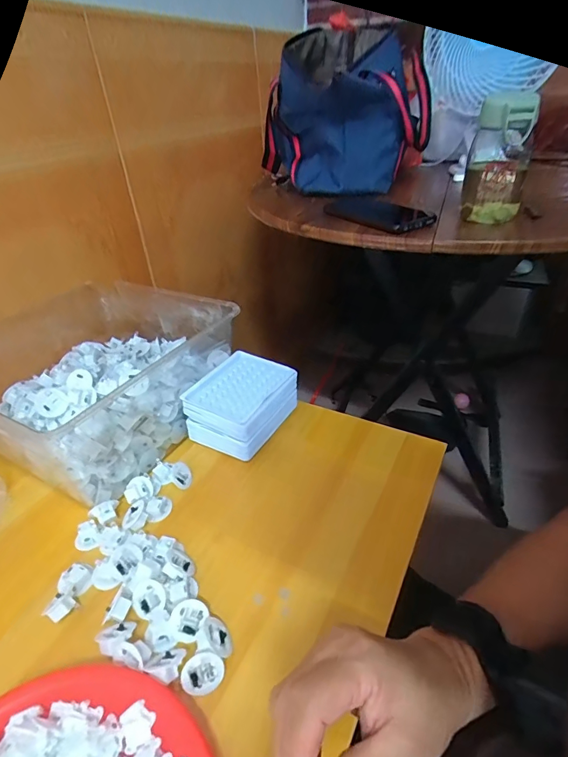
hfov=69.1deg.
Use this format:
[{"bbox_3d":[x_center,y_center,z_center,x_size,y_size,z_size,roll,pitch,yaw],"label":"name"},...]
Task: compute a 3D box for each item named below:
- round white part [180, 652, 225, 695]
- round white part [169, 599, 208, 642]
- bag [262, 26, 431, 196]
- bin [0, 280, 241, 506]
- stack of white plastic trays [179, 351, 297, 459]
[{"bbox_3d":[-0.063,0.231,0.322,0.032,0.010,0.029,-3,75,-28],"label":"round white part"},{"bbox_3d":[-0.083,0.206,0.354,0.030,0.009,0.029,-2,36,1],"label":"round white part"},{"bbox_3d":[0.097,-0.415,0.655,0.234,0.208,0.149,19,41,28],"label":"bag"},{"bbox_3d":[-0.269,-0.012,0.569,0.307,0.116,0.295,18,40,26],"label":"bin"},{"bbox_3d":[-0.056,0.033,0.559,0.112,0.071,0.130,16,40,24],"label":"stack of white plastic trays"}]

